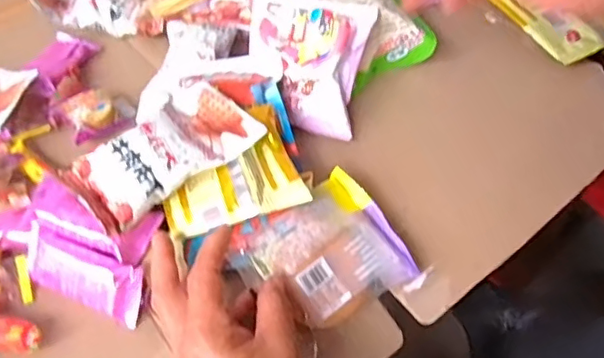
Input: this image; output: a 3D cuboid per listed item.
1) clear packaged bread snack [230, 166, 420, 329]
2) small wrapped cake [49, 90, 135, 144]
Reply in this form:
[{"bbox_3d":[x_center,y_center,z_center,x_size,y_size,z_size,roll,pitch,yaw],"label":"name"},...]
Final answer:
[{"bbox_3d":[0.015,0.054,0.416,0.111,0.031,0.093,-27,67,-24],"label":"clear packaged bread snack"},{"bbox_3d":[-0.187,-0.058,0.520,0.066,0.027,0.051,-22,52,-15],"label":"small wrapped cake"}]

